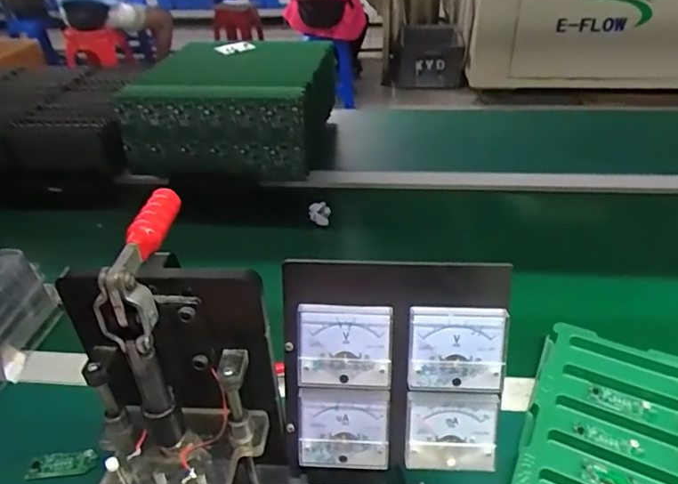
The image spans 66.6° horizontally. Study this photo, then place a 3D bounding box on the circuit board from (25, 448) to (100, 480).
[{"bbox_3d":[-0.251,0.204,0.471,0.062,0.004,0.022,-7,49,-5],"label":"circuit board"}]

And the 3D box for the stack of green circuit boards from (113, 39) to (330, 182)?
[{"bbox_3d":[-0.186,-0.250,0.966,0.331,0.155,0.322,4,36,9],"label":"stack of green circuit boards"}]

